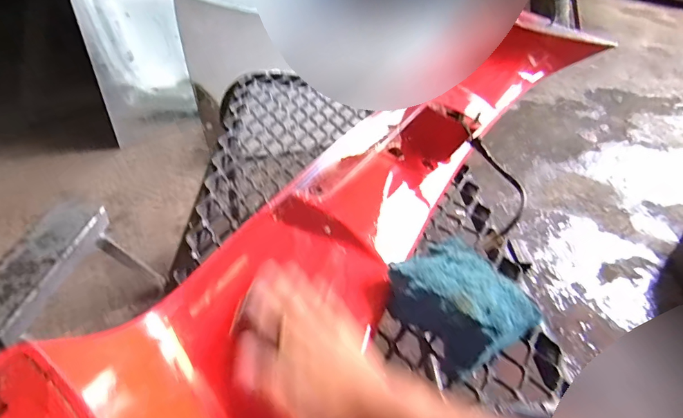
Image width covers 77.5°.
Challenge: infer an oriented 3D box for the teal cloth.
[{"bbox_3d":[0.109,0.079,0.387,0.108,0.047,0.117,-24,49,-31],"label":"teal cloth"}]

